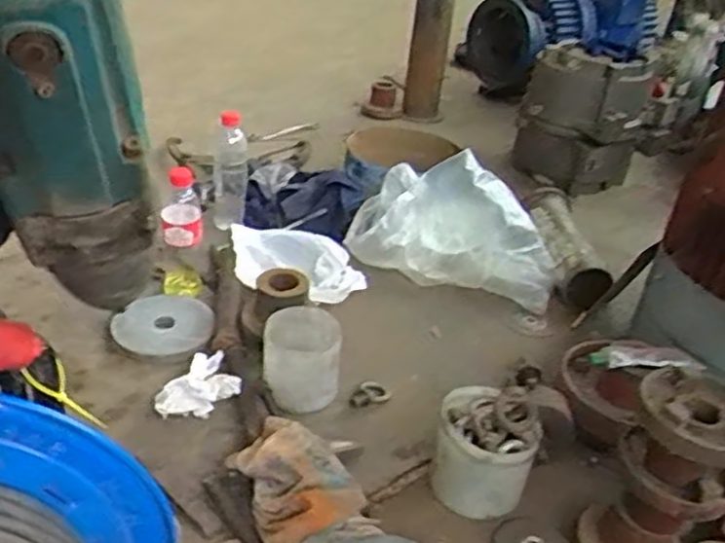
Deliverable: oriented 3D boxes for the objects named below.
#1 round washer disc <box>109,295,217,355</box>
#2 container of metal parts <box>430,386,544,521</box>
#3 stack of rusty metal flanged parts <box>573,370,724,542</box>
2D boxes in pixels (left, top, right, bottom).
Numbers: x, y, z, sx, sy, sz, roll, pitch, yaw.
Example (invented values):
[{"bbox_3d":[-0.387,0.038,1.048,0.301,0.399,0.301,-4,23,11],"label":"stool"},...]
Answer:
[{"bbox_3d":[-0.290,0.075,1.082,0.134,0.019,0.135,3,40,-3],"label":"round washer disc"},{"bbox_3d":[0.141,0.214,0.868,0.116,0.118,0.110,16,33,13],"label":"container of metal parts"},{"bbox_3d":[0.311,0.230,0.766,0.113,0.234,0.112,29,38,30],"label":"stack of rusty metal flanged parts"}]

